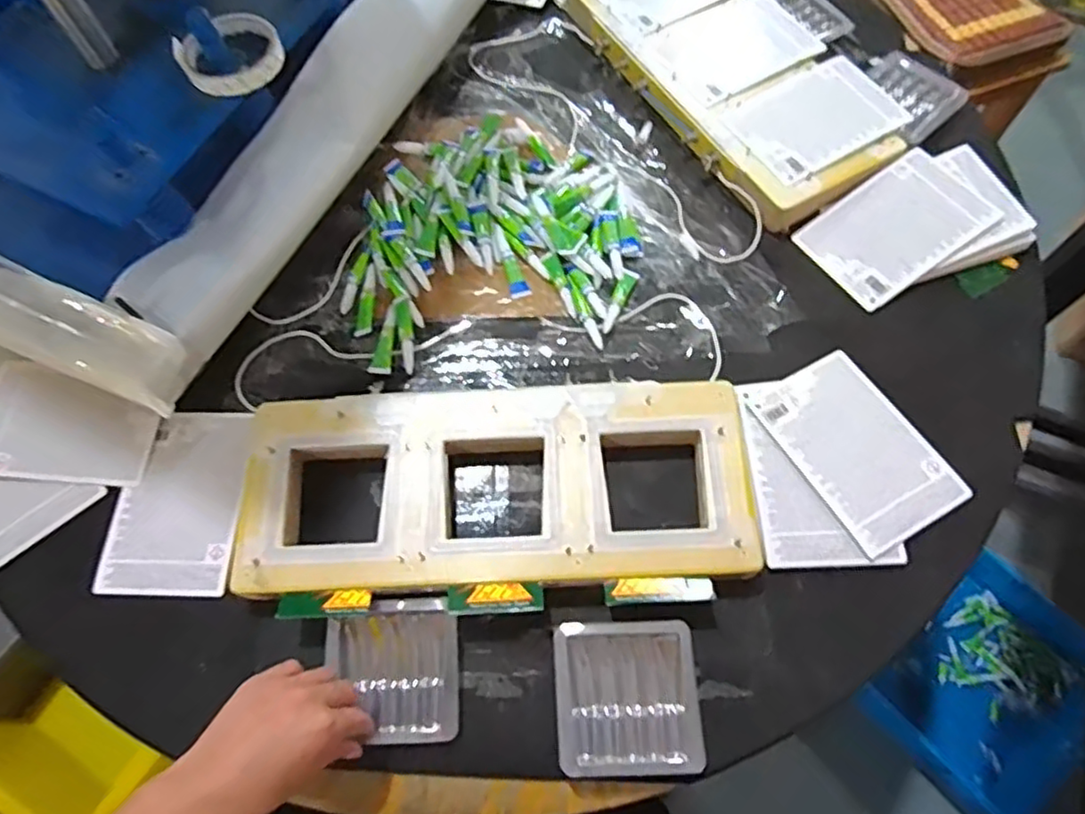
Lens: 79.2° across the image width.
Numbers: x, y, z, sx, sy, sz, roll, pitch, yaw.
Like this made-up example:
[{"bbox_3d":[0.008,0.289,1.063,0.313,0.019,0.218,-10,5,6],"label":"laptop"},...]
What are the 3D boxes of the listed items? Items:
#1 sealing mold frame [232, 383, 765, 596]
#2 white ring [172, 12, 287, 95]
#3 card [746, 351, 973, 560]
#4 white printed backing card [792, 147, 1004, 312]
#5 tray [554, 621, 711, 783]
[{"bbox_3d":[-0.041,0.069,0.566,0.422,0.040,0.168,-3,65,1],"label":"sealing mold frame"},{"bbox_3d":[-0.289,-0.326,0.609,0.090,0.029,0.090,-1,65,2],"label":"white ring"},{"bbox_3d":[0.283,0.036,0.590,0.118,0.006,0.169,-27,66,-13],"label":"card"},{"bbox_3d":[0.363,-0.186,0.675,0.171,0.006,0.118,-36,66,-2],"label":"white printed backing card"},{"bbox_3d":[0.065,0.224,0.506,0.104,0.030,0.106,-1,65,2],"label":"tray"}]

